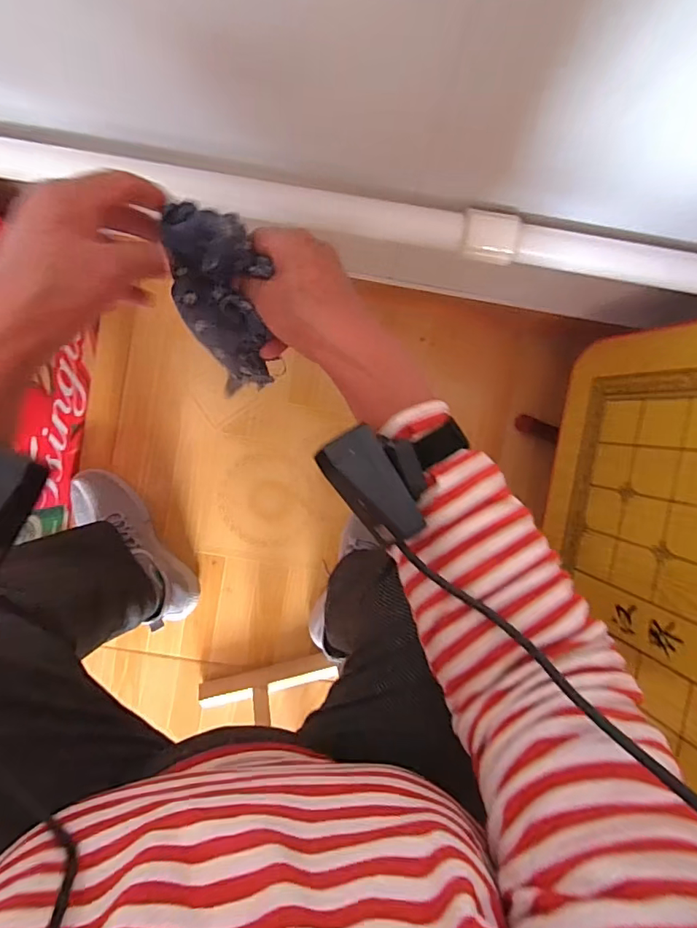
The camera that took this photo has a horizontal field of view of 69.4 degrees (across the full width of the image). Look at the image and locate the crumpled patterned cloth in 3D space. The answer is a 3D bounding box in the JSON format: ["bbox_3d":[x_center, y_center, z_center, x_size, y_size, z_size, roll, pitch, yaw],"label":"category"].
[{"bbox_3d":[-0.090,-0.115,0.368,0.066,0.032,0.135,-12,124,-2],"label":"crumpled patterned cloth"}]

